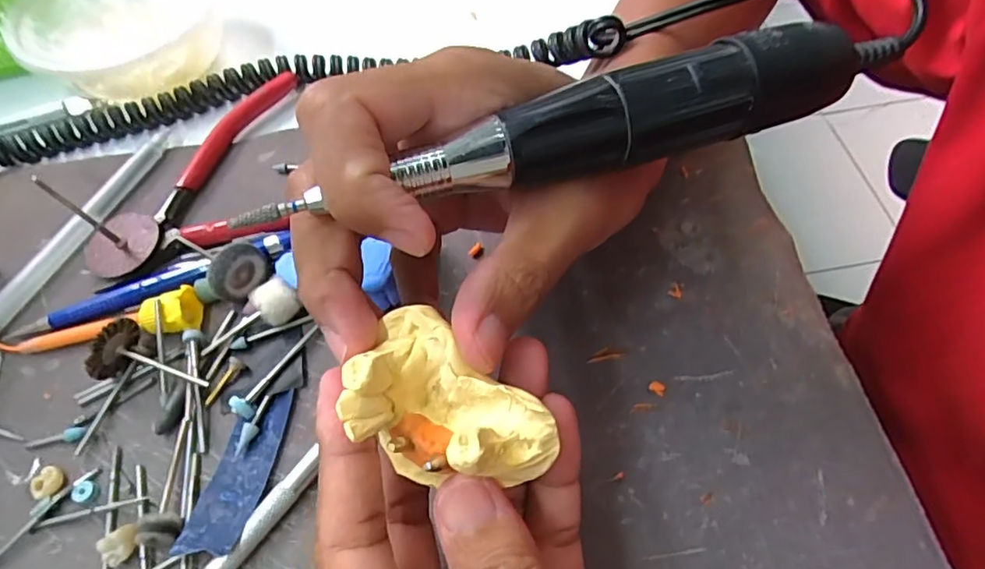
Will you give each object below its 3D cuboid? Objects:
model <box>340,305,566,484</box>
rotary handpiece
[{"bbox_3d":[-0.014,0.030,0.142,0.032,0.020,0.053,-41,65,-19],"label":"model"},{"bbox_3d":[0.022,-0.041,0.155,0.171,0.022,0.019,-16,60,-8],"label":"rotary handpiece"}]

